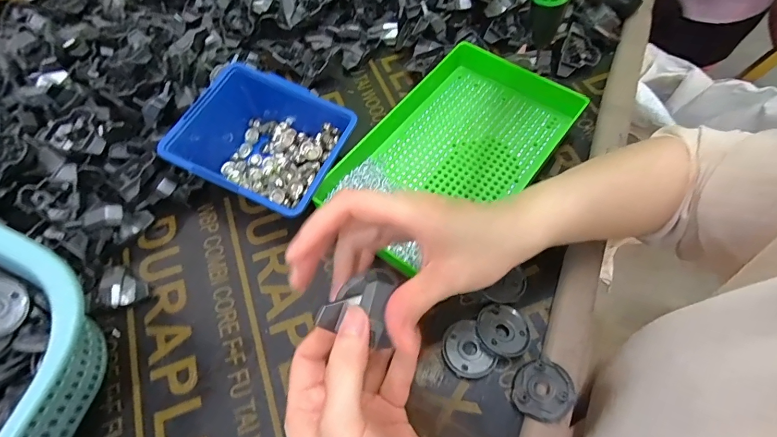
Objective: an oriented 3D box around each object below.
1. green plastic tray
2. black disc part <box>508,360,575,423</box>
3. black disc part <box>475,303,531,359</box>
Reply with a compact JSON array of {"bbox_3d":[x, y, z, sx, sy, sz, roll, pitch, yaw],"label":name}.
[{"bbox_3d":[0.057,-0.064,0.387,0.154,0.036,0.243,36,69,19],"label":"green plastic tray"},{"bbox_3d":[0.112,0.125,0.292,0.043,0.007,0.039,1,54,34],"label":"black disc part"},{"bbox_3d":[0.092,0.089,0.319,0.042,0.006,0.039,-1,62,2],"label":"black disc part"}]

